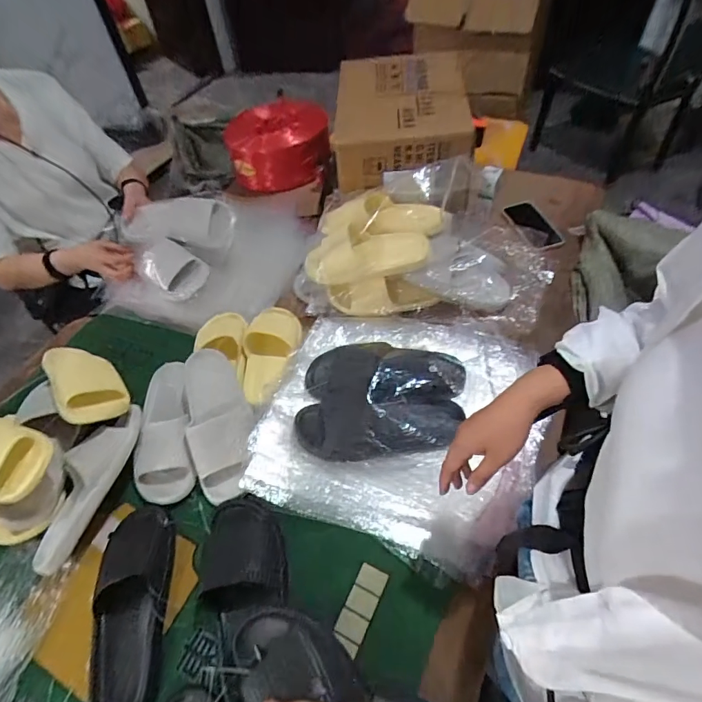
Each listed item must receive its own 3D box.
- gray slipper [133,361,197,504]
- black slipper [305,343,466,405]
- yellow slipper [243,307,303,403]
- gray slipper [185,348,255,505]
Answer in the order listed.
[{"bbox_3d":[-0.316,0.121,0.735,0.102,0.068,0.240,-11,52,-3],"label":"gray slipper"},{"bbox_3d":[0.053,0.044,0.728,0.253,0.078,0.118,6,53,9],"label":"black slipper"},{"bbox_3d":[-0.157,-0.009,0.834,0.096,0.064,0.239,3,53,7],"label":"yellow slipper"},{"bbox_3d":[-0.214,0.114,0.719,0.093,0.057,0.249,-11,73,-3],"label":"gray slipper"}]

